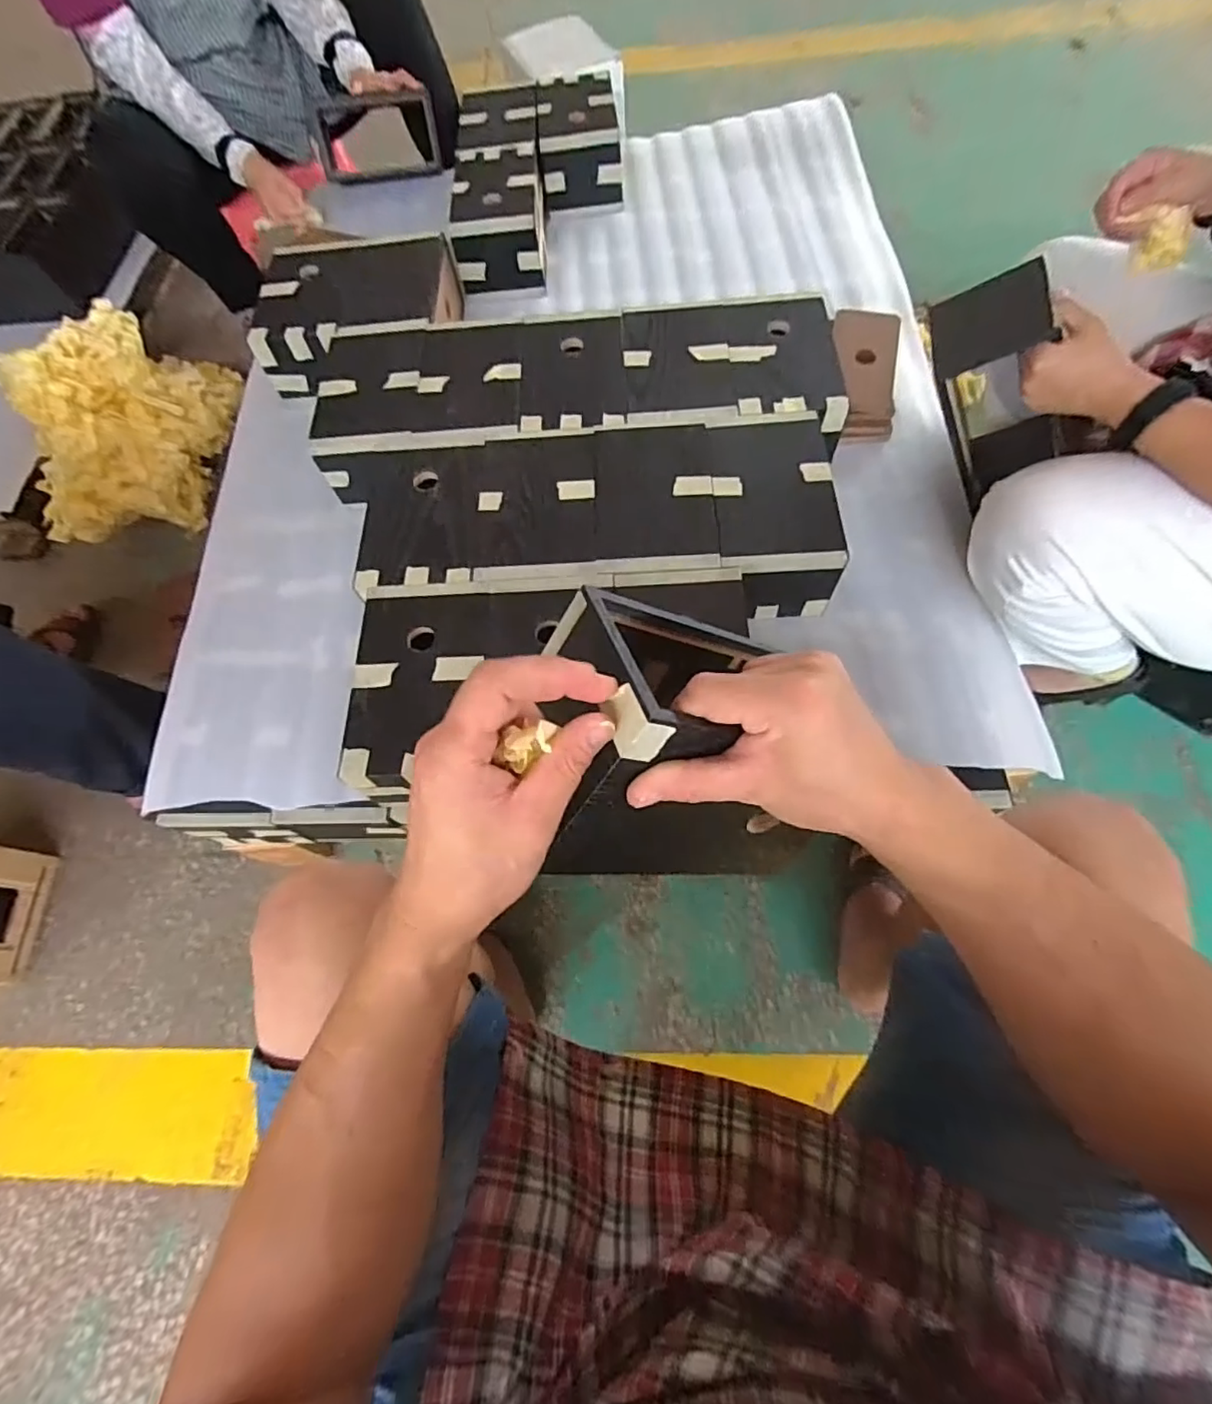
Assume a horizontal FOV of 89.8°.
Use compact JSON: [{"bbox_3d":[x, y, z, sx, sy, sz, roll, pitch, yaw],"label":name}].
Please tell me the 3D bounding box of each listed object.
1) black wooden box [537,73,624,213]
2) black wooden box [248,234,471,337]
[{"bbox_3d":[-0.049,-1.019,1.118,0.143,0.119,0.217,-8,65,3],"label":"black wooden box"},{"bbox_3d":[-0.377,-0.629,0.956,0.278,0.092,0.246,-9,65,2],"label":"black wooden box"}]

